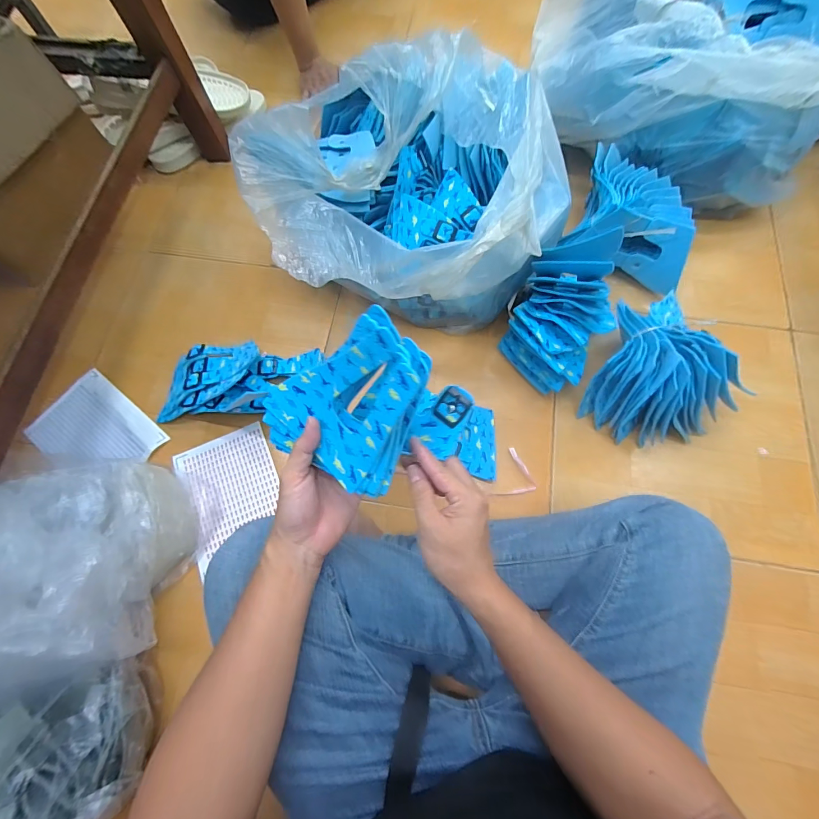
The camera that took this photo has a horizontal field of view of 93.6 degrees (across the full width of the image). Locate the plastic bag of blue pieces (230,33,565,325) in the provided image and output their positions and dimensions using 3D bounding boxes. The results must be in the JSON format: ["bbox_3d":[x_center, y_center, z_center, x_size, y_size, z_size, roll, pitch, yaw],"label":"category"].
[{"bbox_3d":[0.010,-0.337,0.613,0.440,0.264,0.437,21,74,8],"label":"plastic bag of blue pieces"}]

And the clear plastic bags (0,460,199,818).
[{"bbox_3d":[-0.393,0.242,0.437,0.161,0.253,0.375,-2,72,1],"label":"clear plastic bags"}]

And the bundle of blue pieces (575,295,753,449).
[{"bbox_3d":[0.384,-0.065,0.579,0.184,0.123,0.225,18,73,7],"label":"bundle of blue pieces"}]

